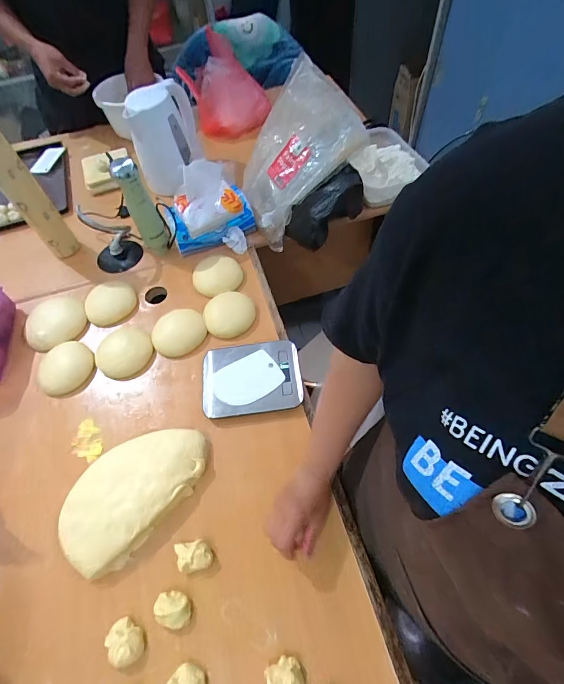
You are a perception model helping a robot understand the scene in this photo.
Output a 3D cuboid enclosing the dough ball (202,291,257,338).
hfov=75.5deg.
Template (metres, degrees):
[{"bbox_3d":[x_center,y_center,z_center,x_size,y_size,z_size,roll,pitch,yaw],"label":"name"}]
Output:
[{"bbox_3d":[-0.105,-0.057,0.729,0.096,0.037,0.088,-2,57,3],"label":"dough ball"}]

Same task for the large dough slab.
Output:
[{"bbox_3d":[-0.230,0.223,0.566,0.140,0.042,0.239,36,67,24],"label":"large dough slab"}]

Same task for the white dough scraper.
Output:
[{"bbox_3d":[-0.062,0.066,0.641,0.116,0.004,0.081,-28,65,-12],"label":"white dough scraper"}]

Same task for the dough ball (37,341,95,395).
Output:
[{"bbox_3d":[-0.409,0.050,0.691,0.086,0.036,0.106,30,65,21],"label":"dough ball"}]

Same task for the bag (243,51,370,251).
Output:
[{"bbox_3d":[0.020,-0.405,0.804,0.329,0.053,0.221,-48,66,23],"label":"bag"}]

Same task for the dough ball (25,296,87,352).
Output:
[{"bbox_3d":[-0.464,-0.041,0.744,0.122,0.043,0.090,-41,63,-19],"label":"dough ball"}]

